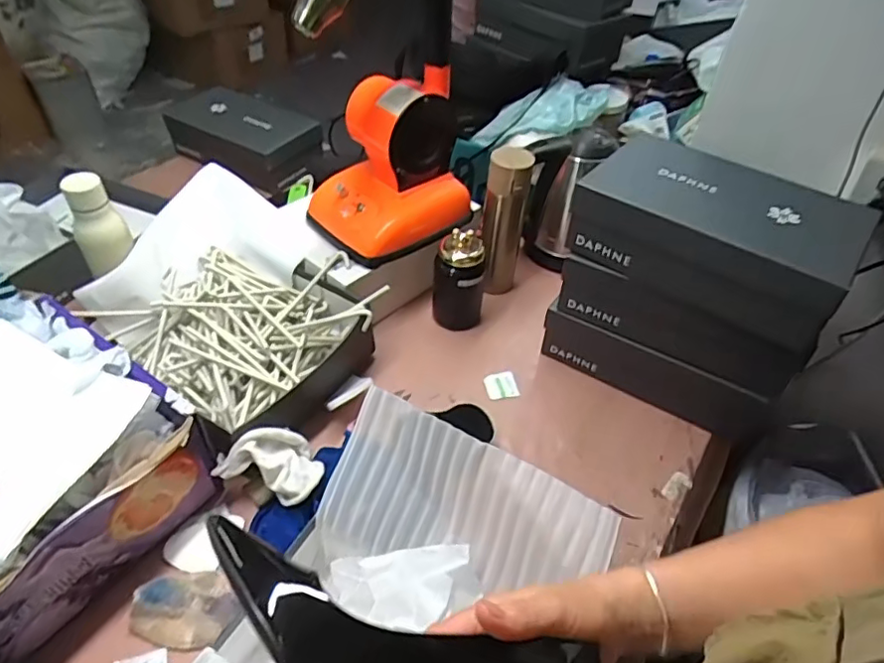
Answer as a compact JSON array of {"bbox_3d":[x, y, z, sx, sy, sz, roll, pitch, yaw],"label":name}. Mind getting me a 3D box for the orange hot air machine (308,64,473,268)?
[{"bbox_3d":[-0.081,-0.241,0.851,0.173,0.214,0.202,33,52,26],"label":"orange hot air machine"}]

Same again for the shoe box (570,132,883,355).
[{"bbox_3d":[0.333,-0.126,0.707,0.299,0.101,0.181,30,51,24],"label":"shoe box"}]

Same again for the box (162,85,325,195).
[{"bbox_3d":[-0.410,-0.395,1.196,0.314,0.110,0.146,22,48,17],"label":"box"}]

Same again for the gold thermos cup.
[{"bbox_3d":[0.096,-0.176,0.922,0.067,0.254,0.069,2,45,-2],"label":"gold thermos cup"}]

